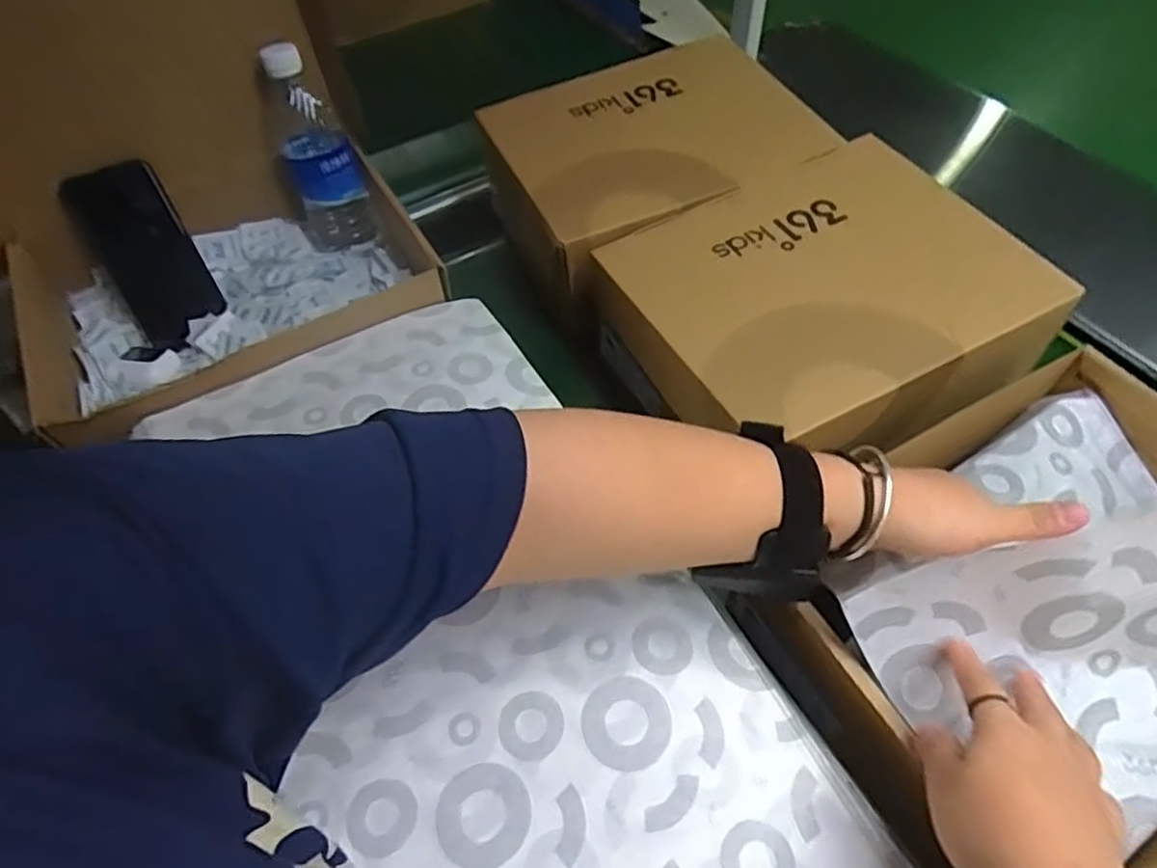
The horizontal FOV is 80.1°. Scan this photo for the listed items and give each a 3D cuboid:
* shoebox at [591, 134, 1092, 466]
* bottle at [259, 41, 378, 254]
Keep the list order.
[{"bbox_3d":[0.198,-0.111,0.567,0.313,0.093,0.261,-25,56,-12],"label":"shoebox"},{"bbox_3d":[-0.222,-0.233,0.588,0.060,0.171,0.060,-27,56,-14],"label":"bottle"}]

